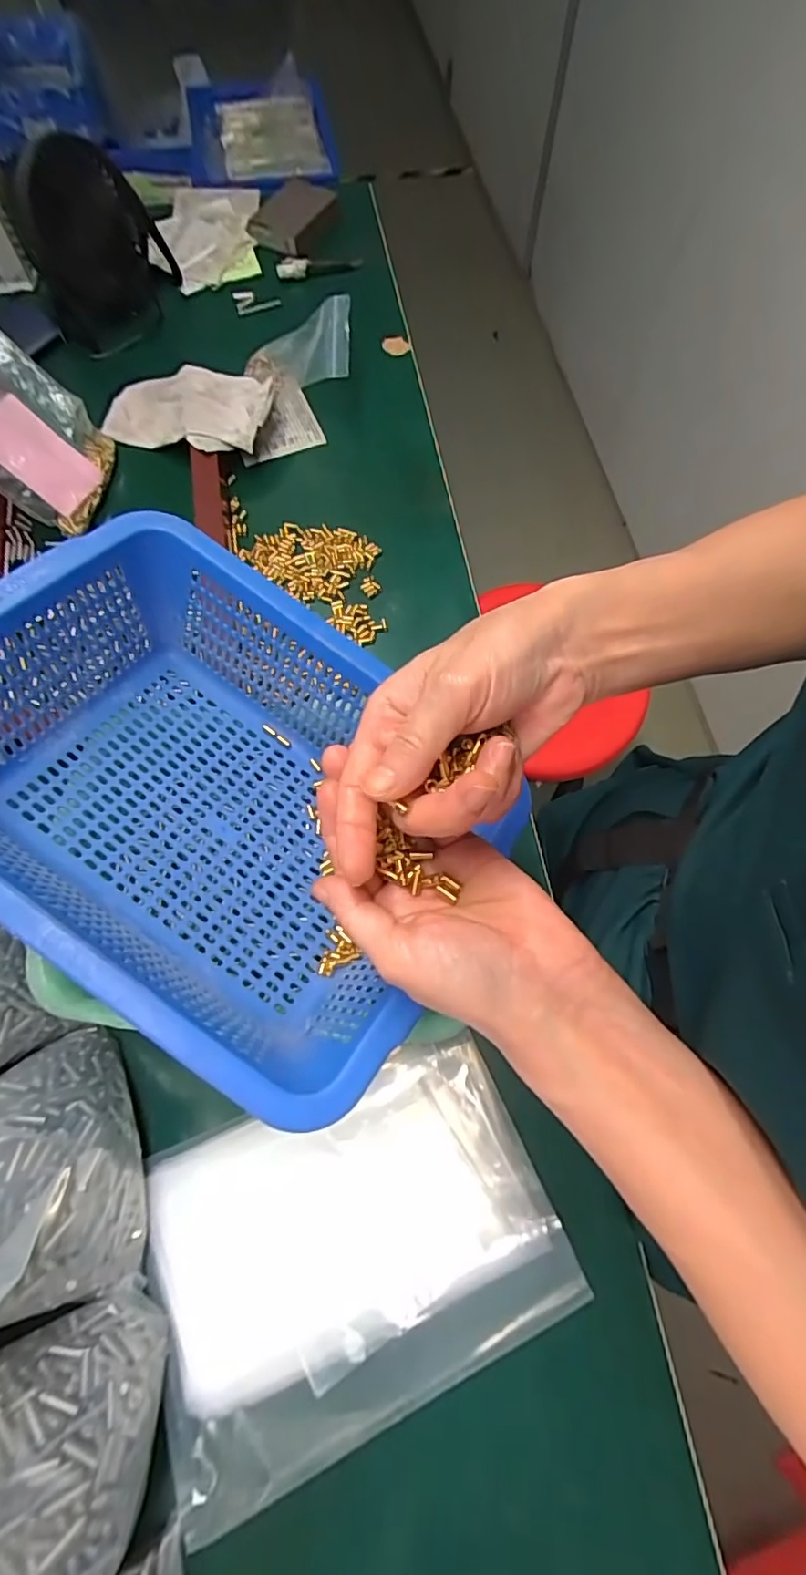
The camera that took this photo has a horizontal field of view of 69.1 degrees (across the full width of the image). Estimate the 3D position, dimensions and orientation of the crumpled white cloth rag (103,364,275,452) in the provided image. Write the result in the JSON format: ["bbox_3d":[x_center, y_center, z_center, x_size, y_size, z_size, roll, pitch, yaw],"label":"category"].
[{"bbox_3d":[-0.228,-0.398,0.617,0.181,0.044,0.100,22,70,7],"label":"crumpled white cloth rag"}]

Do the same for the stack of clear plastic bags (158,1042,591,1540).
[{"bbox_3d":[-0.034,0.286,0.366,0.249,0.034,0.180,-23,68,-6],"label":"stack of clear plastic bags"}]

